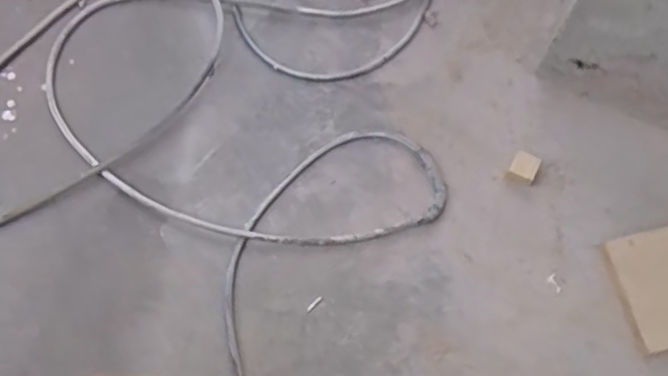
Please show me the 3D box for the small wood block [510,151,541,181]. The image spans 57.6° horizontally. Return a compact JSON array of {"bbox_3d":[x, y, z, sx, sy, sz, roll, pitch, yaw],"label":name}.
[{"bbox_3d":[0.198,-0.021,0.632,0.027,0.023,0.025,26,72,10],"label":"small wood block"}]

